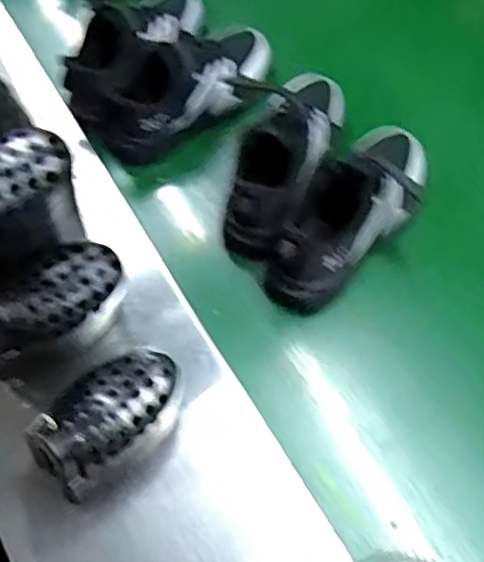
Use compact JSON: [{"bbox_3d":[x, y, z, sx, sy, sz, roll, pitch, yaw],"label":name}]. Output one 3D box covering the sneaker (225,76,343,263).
[{"bbox_3d":[0.036,-0.136,0.695,0.104,0.094,0.233,16,66,11],"label":"sneaker"}]

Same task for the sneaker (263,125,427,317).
[{"bbox_3d":[0.110,-0.073,0.665,0.082,0.109,0.220,36,71,18],"label":"sneaker"}]

